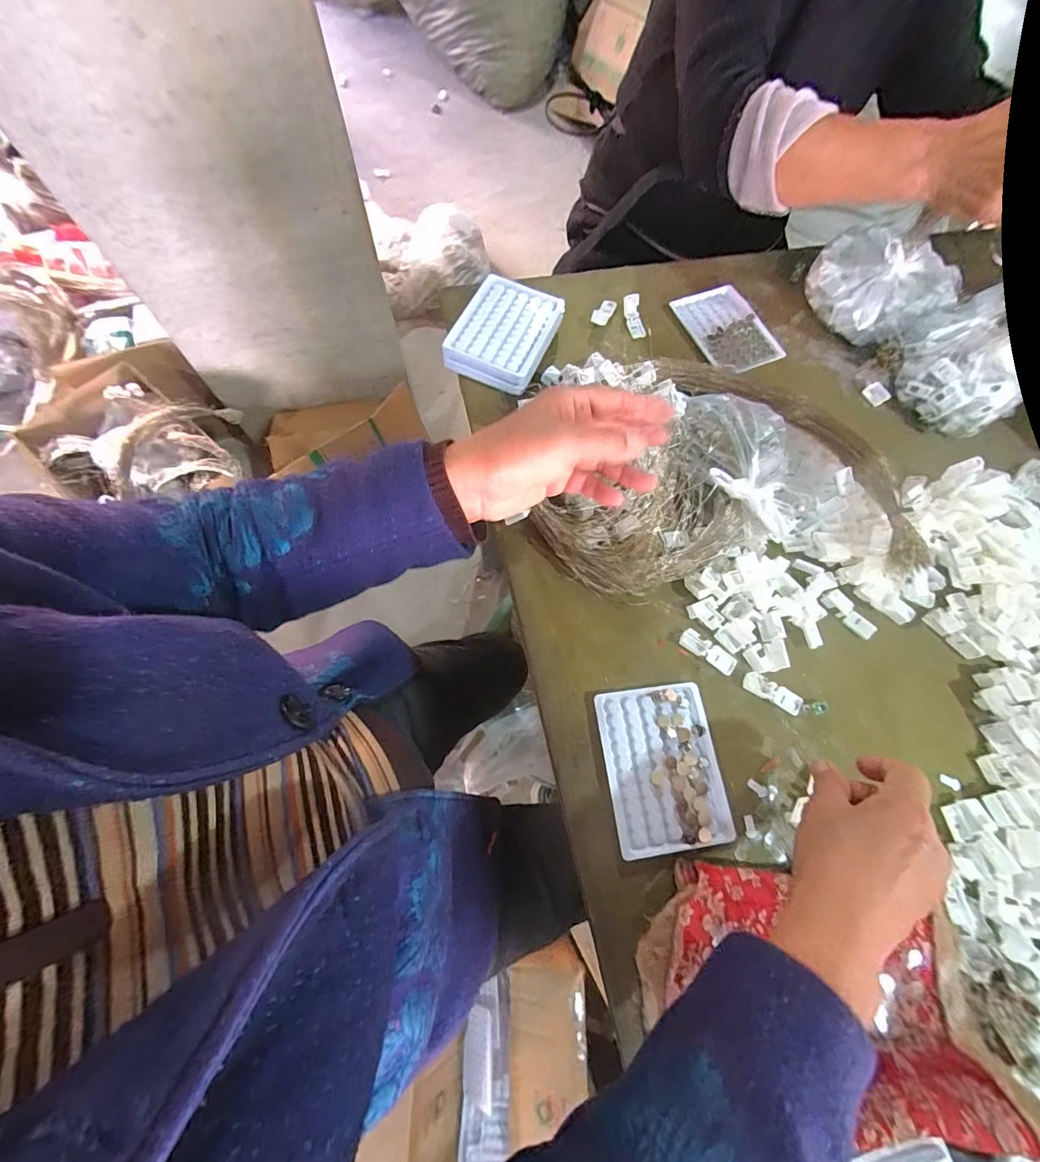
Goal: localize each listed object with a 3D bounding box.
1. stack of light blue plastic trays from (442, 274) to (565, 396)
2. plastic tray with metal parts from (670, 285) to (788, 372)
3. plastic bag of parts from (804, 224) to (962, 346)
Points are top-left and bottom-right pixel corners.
[{"bbox_3d":[-0.016,-0.286,0.511,0.100,0.030,0.138,21,70,4],"label":"stack of light blue plastic trays"},{"bbox_3d":[0.263,-0.323,0.567,0.091,0.016,0.126,-20,73,-10],"label":"plastic tray with metal parts"},{"bbox_3d":[0.444,-0.367,0.553,0.158,0.094,0.107,41,73,11],"label":"plastic bag of parts"}]

